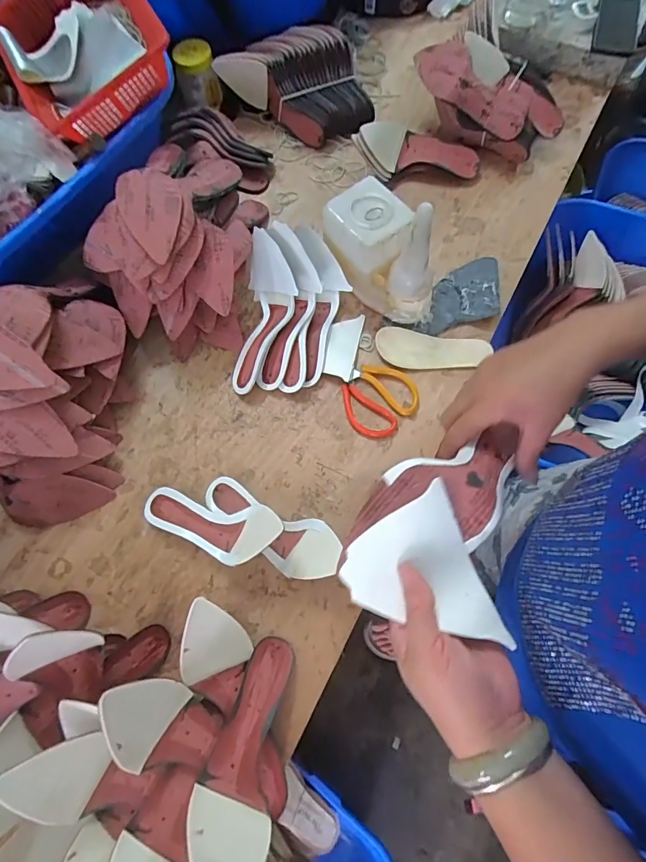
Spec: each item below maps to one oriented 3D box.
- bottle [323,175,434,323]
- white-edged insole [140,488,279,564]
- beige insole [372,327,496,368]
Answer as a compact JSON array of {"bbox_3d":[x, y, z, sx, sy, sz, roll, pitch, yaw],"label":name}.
[{"bbox_3d":[0.088,-0.279,0.678,0.111,0.157,0.195,-26,72,-6],"label":"bottle"},{"bbox_3d":[-0.149,0.126,0.588,0.237,0.057,0.081,7,70,27],"label":"white-edged insole"},{"bbox_3d":[0.177,-0.130,0.697,0.184,0.020,0.065,6,72,4],"label":"beige insole"}]

